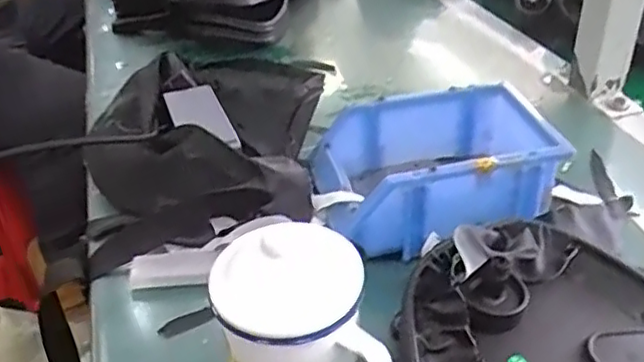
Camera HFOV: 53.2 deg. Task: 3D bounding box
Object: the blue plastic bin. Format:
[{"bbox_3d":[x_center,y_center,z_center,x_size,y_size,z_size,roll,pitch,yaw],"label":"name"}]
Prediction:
[{"bbox_3d":[0.088,-0.012,0.516,0.187,0.070,0.120,-9,36,-8],"label":"blue plastic bin"}]

